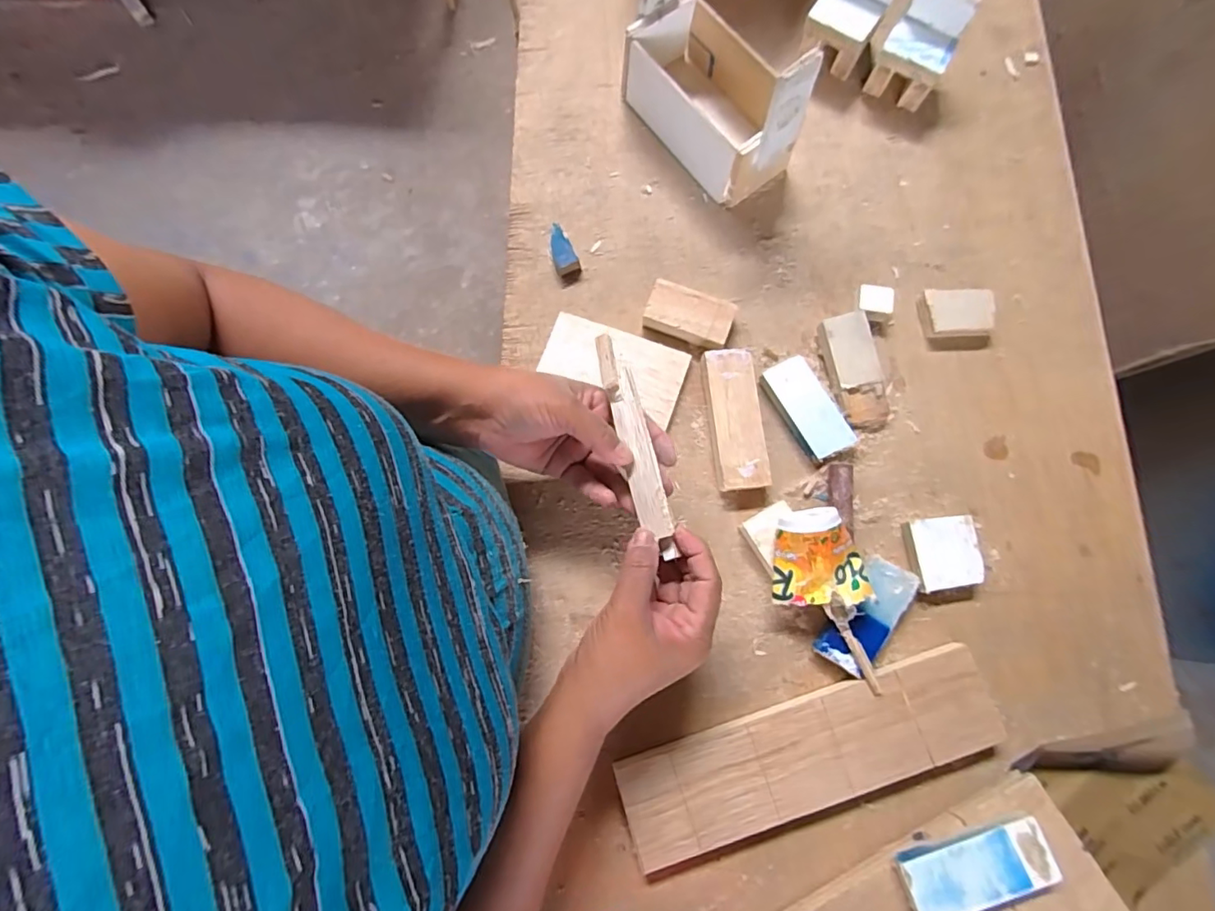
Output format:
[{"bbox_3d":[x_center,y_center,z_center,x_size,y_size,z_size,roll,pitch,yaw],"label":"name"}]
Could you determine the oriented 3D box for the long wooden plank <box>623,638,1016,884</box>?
[{"bbox_3d":[0.146,0.218,0.399,0.274,0.021,0.069,-18,78,-3],"label":"long wooden plank"}]

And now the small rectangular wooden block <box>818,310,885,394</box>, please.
[{"bbox_3d":[0.205,-0.086,0.463,0.038,0.022,0.063,-11,78,-1],"label":"small rectangular wooden block"}]

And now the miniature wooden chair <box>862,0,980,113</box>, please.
[{"bbox_3d":[0.281,-0.375,0.495,0.067,0.077,0.058,28,80,7],"label":"miniature wooden chair"}]

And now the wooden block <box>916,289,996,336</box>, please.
[{"bbox_3d":[0.305,-0.124,0.472,0.058,0.018,0.039,3,78,2],"label":"wooden block"}]

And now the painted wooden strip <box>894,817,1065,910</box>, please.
[{"bbox_3d":[0.241,0.270,0.351,0.093,0.011,0.043,-20,78,-5],"label":"painted wooden strip"}]

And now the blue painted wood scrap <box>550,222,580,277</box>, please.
[{"bbox_3d":[-0.040,-0.185,0.488,0.022,0.020,0.041,-12,78,-2],"label":"blue painted wood scrap"}]

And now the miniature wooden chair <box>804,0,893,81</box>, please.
[{"bbox_3d":[0.223,-0.409,0.503,0.057,0.075,0.067,33,80,8],"label":"miniature wooden chair"}]

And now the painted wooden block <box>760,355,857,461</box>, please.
[{"bbox_3d":[0.168,-0.039,0.457,0.037,0.021,0.086,-29,79,-5],"label":"painted wooden block"}]

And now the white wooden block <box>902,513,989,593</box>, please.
[{"bbox_3d":[0.266,0.078,0.429,0.049,0.017,0.055,-4,78,0],"label":"white wooden block"}]

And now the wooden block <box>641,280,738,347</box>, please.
[{"bbox_3d":[0.071,-0.122,0.472,0.073,0.021,0.042,21,79,5],"label":"wooden block"}]

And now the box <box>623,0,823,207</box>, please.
[{"bbox_3d":[0.093,-0.324,0.460,0.086,0.129,0.171,-36,80,-6],"label":"box"}]

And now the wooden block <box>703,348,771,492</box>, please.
[{"bbox_3d":[0.106,-0.030,0.452,0.041,0.020,0.117,-5,78,0],"label":"wooden block"}]

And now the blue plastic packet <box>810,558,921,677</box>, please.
[{"bbox_3d":[0.199,0.122,0.417,0.039,0.022,0.088,33,80,8],"label":"blue plastic packet"}]

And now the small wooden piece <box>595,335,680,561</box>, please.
[{"bbox_3d":[0.020,-0.007,0.370,0.022,0.015,0.154,-15,80,-2],"label":"small wooden piece"}]

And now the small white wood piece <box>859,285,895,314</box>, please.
[{"bbox_3d":[0.233,-0.133,0.474,0.029,0.019,0.024,6,78,2],"label":"small white wood piece"}]

